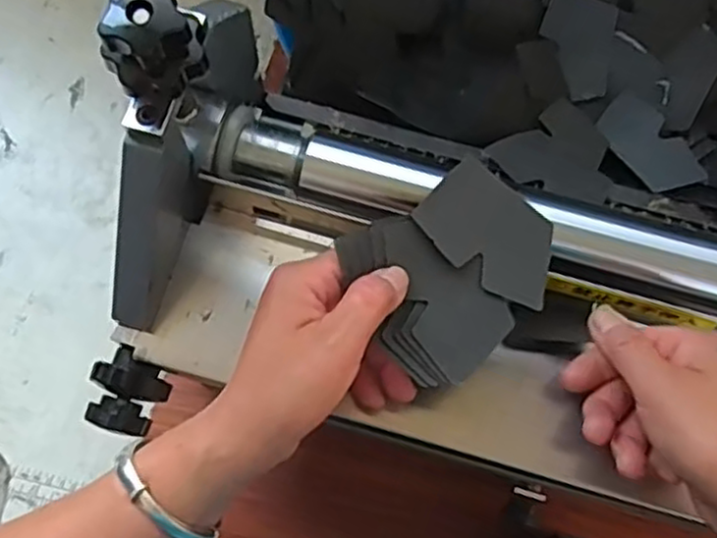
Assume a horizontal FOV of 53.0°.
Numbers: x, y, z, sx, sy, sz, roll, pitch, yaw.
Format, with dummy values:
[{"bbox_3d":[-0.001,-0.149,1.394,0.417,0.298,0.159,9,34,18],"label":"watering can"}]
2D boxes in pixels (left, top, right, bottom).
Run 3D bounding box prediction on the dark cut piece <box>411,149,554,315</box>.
[{"bbox_3d":[0.070,-0.019,0.371,0.082,0.007,0.051,36,77,-23],"label":"dark cut piece"}]

